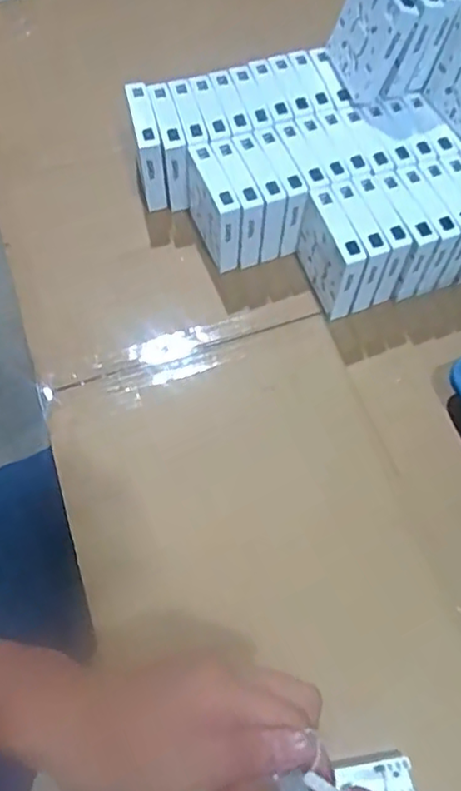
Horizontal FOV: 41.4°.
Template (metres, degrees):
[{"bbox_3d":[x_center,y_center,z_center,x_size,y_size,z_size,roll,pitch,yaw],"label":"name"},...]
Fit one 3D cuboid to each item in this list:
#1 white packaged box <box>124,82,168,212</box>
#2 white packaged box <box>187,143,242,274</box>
[{"bbox_3d":[-0.084,-0.249,0.615,0.022,0.086,0.082,-11,65,-5],"label":"white packaged box"},{"bbox_3d":[-0.017,-0.181,0.584,0.027,0.084,0.094,-16,65,-7],"label":"white packaged box"}]

